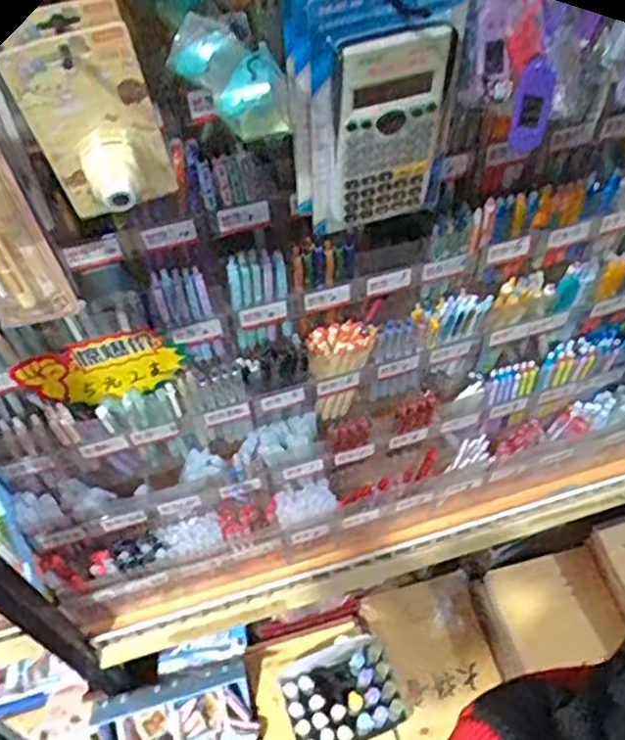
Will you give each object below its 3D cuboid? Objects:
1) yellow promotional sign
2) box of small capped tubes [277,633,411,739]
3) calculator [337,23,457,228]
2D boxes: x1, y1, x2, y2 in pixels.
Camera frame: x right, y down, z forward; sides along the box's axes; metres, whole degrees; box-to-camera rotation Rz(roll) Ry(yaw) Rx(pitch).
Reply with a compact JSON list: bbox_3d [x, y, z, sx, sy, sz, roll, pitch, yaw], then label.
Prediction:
[{"bbox_3d":[-0.215,-0.001,0.717,0.163,0.090,0.011,-17,49,-7],"label":"yellow promotional sign"},{"bbox_3d":[0.044,0.476,1.001,0.173,0.085,0.130,-18,55,-10],"label":"box of small capped tubes"},{"bbox_3d":[0.054,-0.161,0.473,0.075,0.145,0.013,-15,54,-8],"label":"calculator"}]

